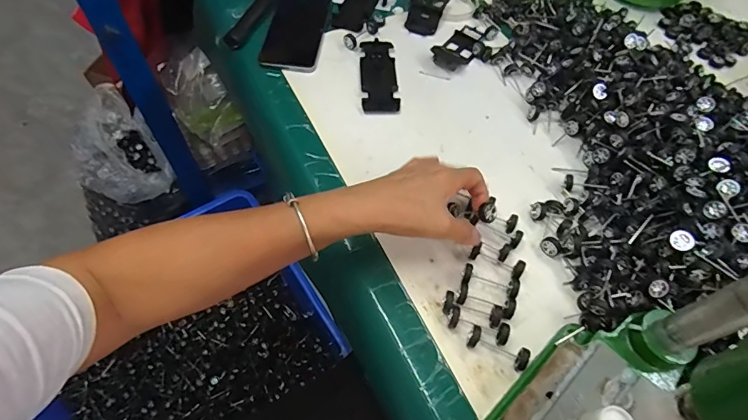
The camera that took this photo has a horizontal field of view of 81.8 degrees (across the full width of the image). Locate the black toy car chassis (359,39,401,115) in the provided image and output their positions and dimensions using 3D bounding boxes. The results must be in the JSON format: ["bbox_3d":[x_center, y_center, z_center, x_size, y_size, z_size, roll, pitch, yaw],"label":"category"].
[{"bbox_3d":[0.006,-0.175,0.562,0.046,0.006,0.128,-2,59,-4],"label":"black toy car chassis"}]

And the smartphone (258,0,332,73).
[{"bbox_3d":[-0.107,-0.255,0.601,0.078,0.008,0.169,6,59,1],"label":"smartphone"}]

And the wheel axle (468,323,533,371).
[{"bbox_3d":[0.110,0.122,0.383,0.053,0.014,0.020,25,61,12],"label":"wheel axle"}]

